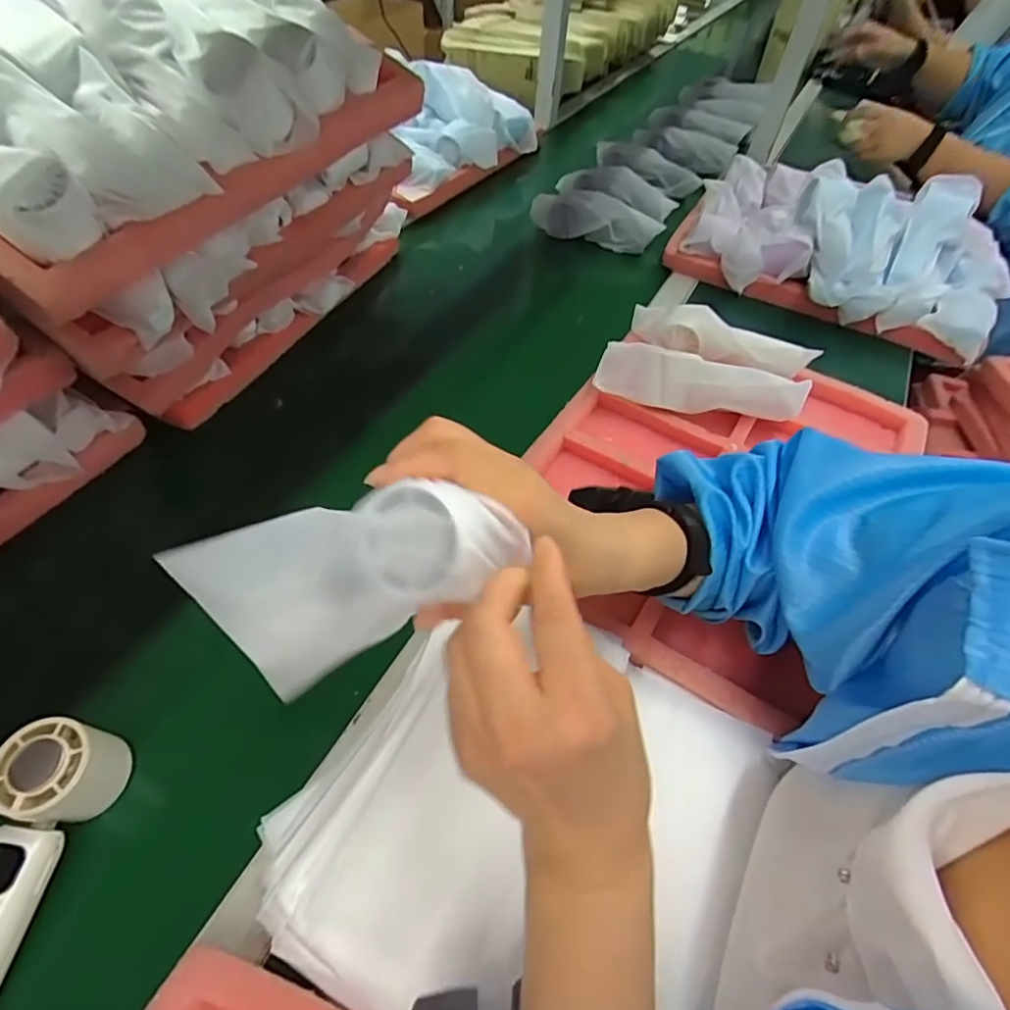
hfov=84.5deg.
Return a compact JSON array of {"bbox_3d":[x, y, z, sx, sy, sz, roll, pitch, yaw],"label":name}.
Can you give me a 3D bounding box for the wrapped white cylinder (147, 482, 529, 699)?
[{"bbox_3d":[-0.077,0.037,0.268,0.172,0.059,0.060,-17,51,14],"label":"wrapped white cylinder"}]

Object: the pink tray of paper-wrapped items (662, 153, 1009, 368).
[{"bbox_3d":[0.486,-0.389,0.793,0.422,0.118,0.294,29,55,18],"label":"pink tray of paper-wrapped items"}]

